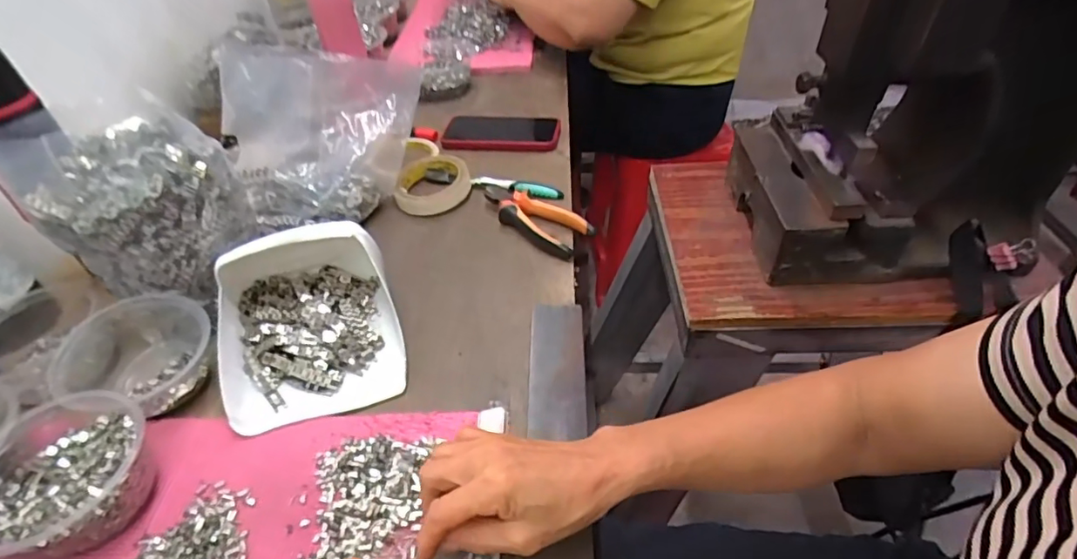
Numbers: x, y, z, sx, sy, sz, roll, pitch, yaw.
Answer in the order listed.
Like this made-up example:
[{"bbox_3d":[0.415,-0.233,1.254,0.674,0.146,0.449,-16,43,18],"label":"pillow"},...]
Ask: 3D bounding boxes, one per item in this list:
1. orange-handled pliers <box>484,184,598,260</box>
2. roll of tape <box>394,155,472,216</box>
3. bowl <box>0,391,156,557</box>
[{"bbox_3d":[-0.012,-0.075,0.634,0.163,0.024,0.054,32,55,30],"label":"orange-handled pliers"},{"bbox_3d":[-0.135,-0.125,0.691,0.093,0.025,0.098,-10,44,-6],"label":"roll of tape"},{"bbox_3d":[-0.346,0.145,0.390,0.116,0.058,0.115,-1,45,1],"label":"bowl"}]

